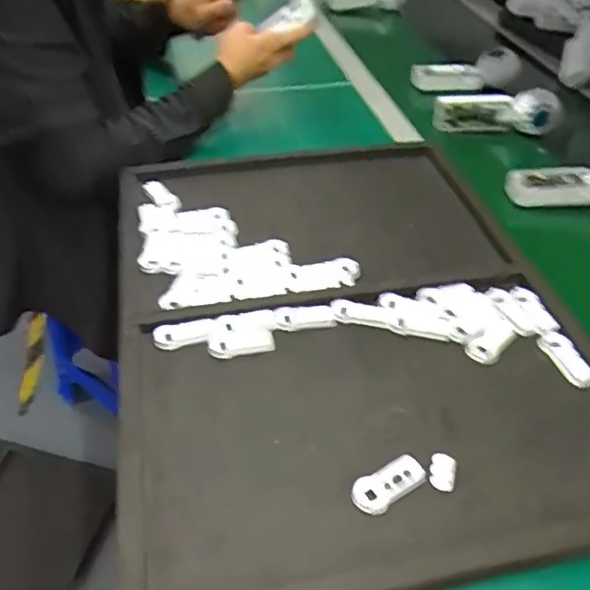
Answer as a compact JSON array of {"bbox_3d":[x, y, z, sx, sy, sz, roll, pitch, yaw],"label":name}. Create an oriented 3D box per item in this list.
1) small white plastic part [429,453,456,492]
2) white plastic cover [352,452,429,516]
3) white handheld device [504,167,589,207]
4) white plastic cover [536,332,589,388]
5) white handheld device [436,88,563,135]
[{"bbox_3d":[0.113,0.135,0.436,0.019,0.004,0.030,12,46,12],"label":"small white plastic part"},{"bbox_3d":[0.072,0.144,0.431,0.062,0.008,0.028,-22,49,-20],"label":"white plastic cover"},{"bbox_3d":[0.363,-0.146,0.724,0.170,0.061,0.046,6,42,5],"label":"white handheld device"},{"bbox_3d":[0.250,0.059,0.523,0.027,0.007,0.062,-13,46,-13],"label":"white plastic cover"},{"bbox_3d":[0.303,-0.276,0.863,0.176,0.061,0.047,5,42,4],"label":"white handheld device"}]

